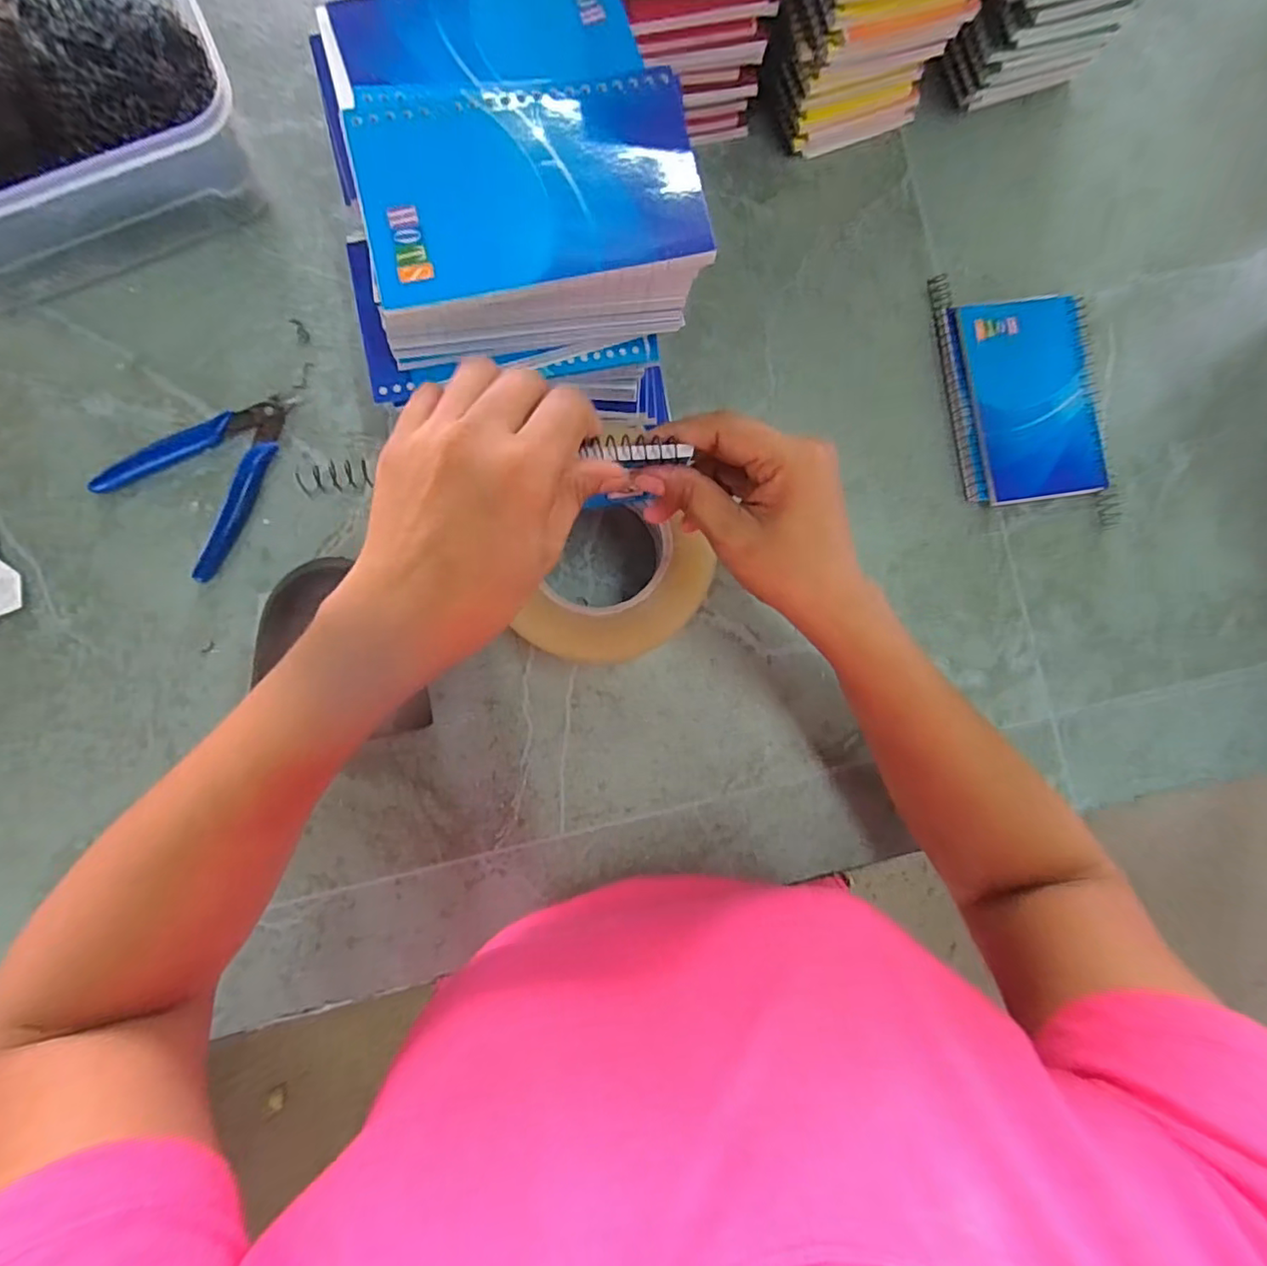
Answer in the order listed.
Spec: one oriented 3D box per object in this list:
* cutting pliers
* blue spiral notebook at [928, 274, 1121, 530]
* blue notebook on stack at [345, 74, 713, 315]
[{"bbox_3d":[-0.265,-0.104,0.362,0.086,0.011,0.117,27,84,0],"label":"cutting pliers"},{"bbox_3d":[0.256,-0.151,0.391,0.097,0.016,0.156,-7,85,-4],"label":"blue spiral notebook"},{"bbox_3d":[-0.039,-0.175,0.233,0.129,0.004,0.078,-11,85,-4],"label":"blue notebook on stack"}]

